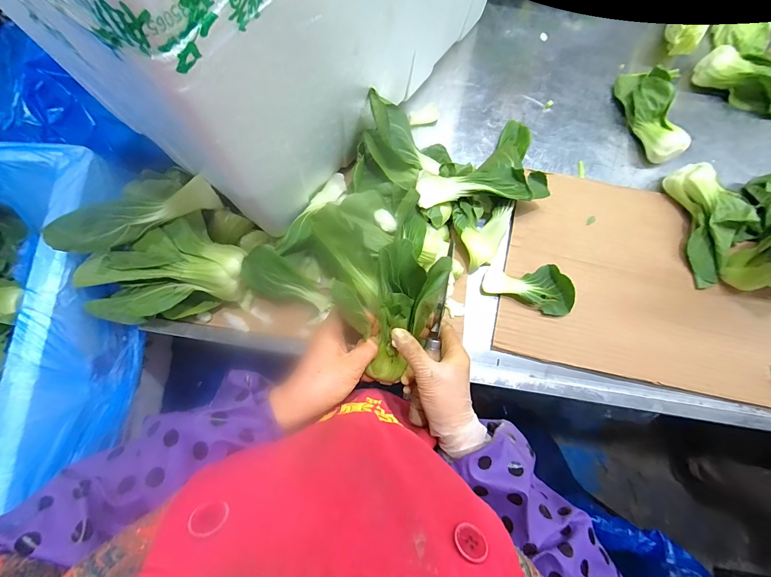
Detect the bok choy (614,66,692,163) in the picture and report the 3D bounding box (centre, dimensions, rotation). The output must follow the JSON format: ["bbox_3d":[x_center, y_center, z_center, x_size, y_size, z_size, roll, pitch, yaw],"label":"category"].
[{"bbox_3d":[0.408,-0.271,0.507,0.067,0.053,0.158,-1,78,1],"label":"bok choy"}]

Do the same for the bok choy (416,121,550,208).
[{"bbox_3d":[0.130,-0.186,0.481,0.190,0.071,0.148,-6,78,0],"label":"bok choy"}]

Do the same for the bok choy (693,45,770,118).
[{"bbox_3d":[0.574,-0.323,0.518,0.167,0.050,0.064,21,79,5],"label":"bok choy"}]

